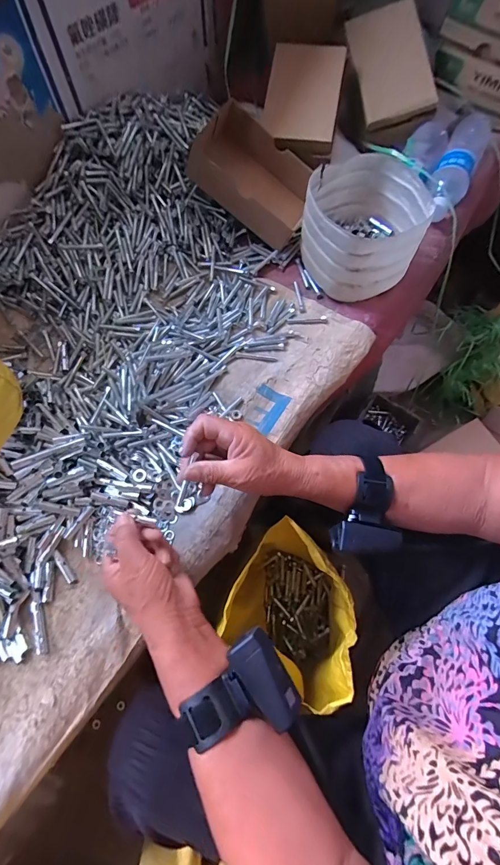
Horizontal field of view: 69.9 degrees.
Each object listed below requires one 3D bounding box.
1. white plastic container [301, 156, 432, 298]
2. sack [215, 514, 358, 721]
[{"bbox_3d":[0.163,-0.295,0.527,0.155,0.116,0.161,0,68,1],"label":"white plastic container"},{"bbox_3d":[0.077,0.302,0.603,0.209,0.360,0.197,24,71,10],"label":"sack"}]

